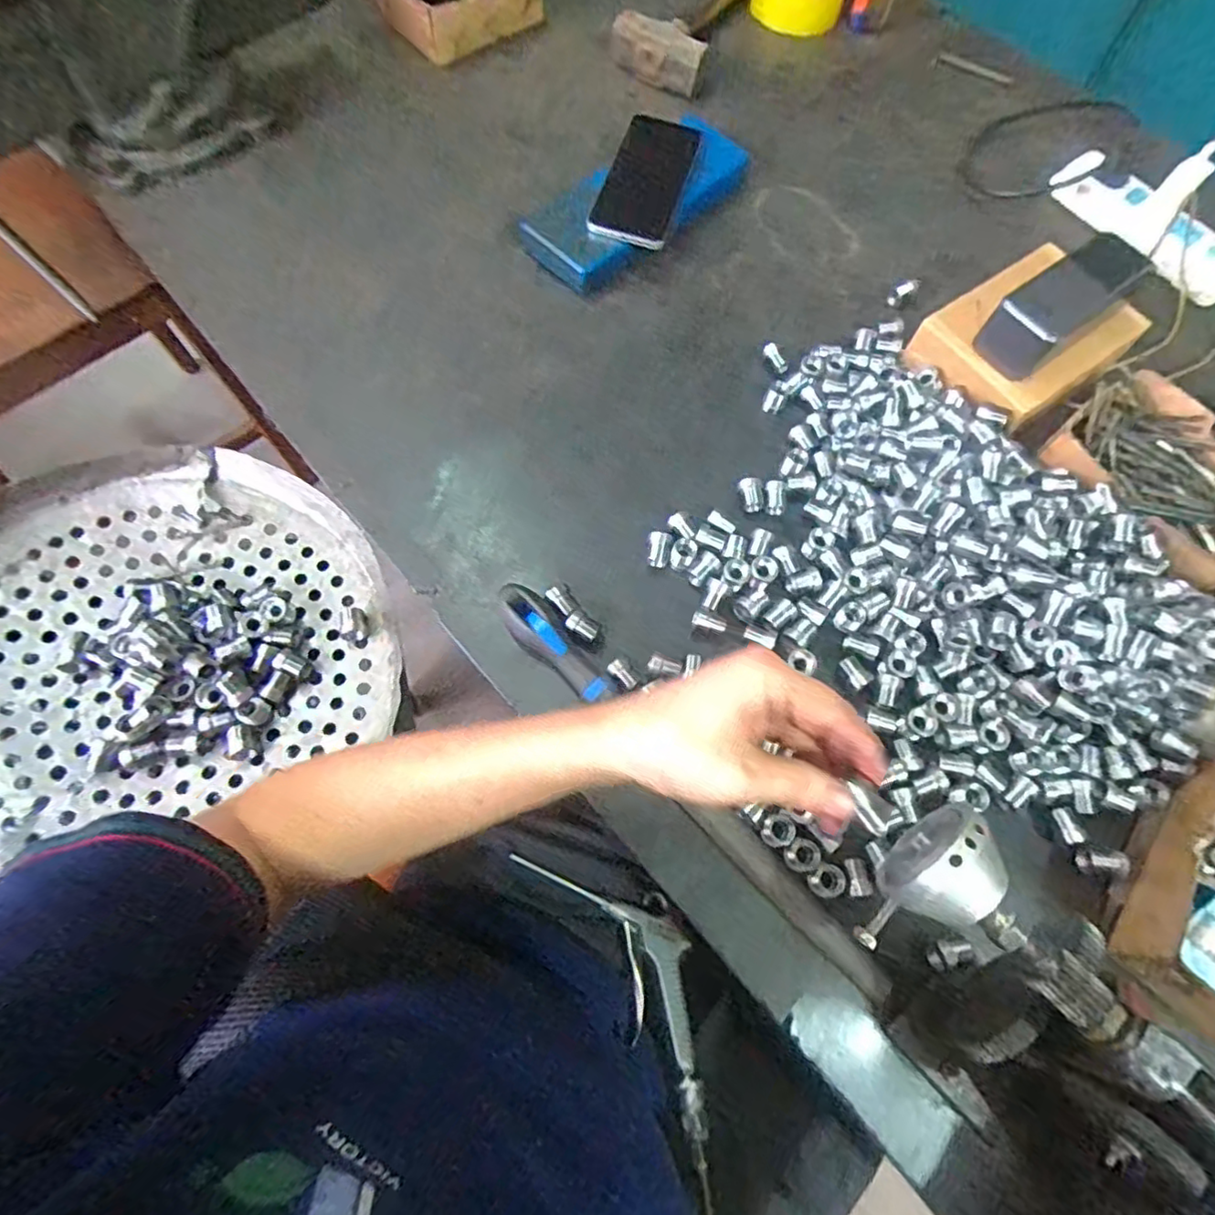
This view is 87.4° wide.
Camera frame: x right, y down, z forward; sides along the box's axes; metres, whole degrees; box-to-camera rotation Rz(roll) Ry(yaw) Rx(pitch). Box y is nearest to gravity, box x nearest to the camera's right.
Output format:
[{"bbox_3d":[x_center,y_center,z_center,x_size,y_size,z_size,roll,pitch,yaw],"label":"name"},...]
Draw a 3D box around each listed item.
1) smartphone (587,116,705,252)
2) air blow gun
[{"bbox_3d":[0.040,-0.425,0.630,0.075,0.007,0.180,18,69,-2],"label":"smartphone"},{"bbox_3d":[0.027,0.285,0.508,0.082,0.044,0.241,-31,73,-14],"label":"air blow gun"}]

